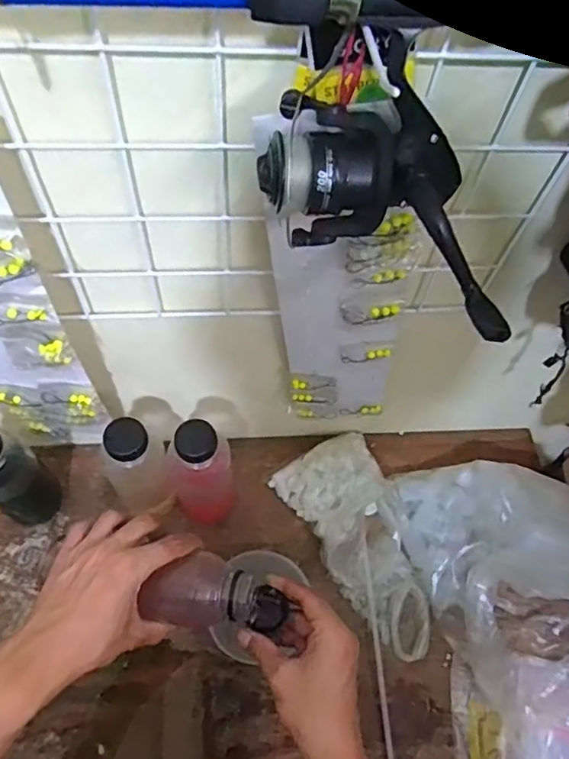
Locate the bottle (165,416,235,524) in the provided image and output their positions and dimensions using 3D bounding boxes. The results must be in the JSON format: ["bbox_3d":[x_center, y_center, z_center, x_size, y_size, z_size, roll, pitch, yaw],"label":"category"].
[{"bbox_3d":[-0.089,0.109,0.632,0.061,0.188,0.062,2,62,-3],"label":"bottle"}]

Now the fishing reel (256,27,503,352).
[{"bbox_3d":[0.062,-0.096,0.295,0.153,0.087,0.075,31,64,12],"label":"fishing reel"}]

